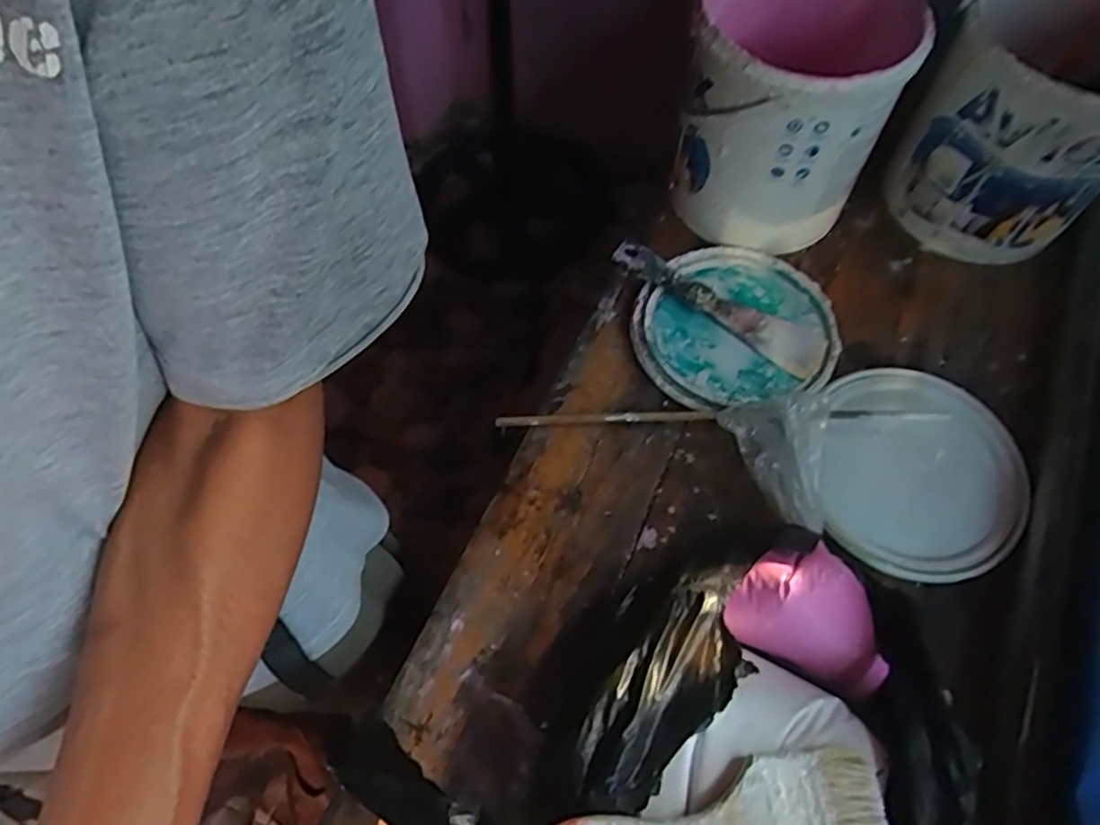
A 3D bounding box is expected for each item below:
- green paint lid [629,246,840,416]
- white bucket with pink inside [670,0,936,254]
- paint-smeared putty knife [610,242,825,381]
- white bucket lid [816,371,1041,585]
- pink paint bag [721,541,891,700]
[{"bbox_3d":[0.166,-0.082,0.619,0.182,0.018,0.169,0,62,0],"label":"green paint lid"},{"bbox_3d":[0.211,-0.275,0.621,0.165,0.183,0.172,0,62,0],"label":"white bucket with pink inside"},{"bbox_3d":[0.151,-0.103,0.622,0.200,0.020,0.048,34,67,17],"label":"paint-smeared putty knife"},{"bbox_3d":[0.299,0.045,0.560,0.164,0.018,0.176,0,62,0],"label":"white bucket lid"},{"bbox_3d":[0.176,0.131,0.461,0.105,0.039,0.079,21,64,11],"label":"pink paint bag"}]

